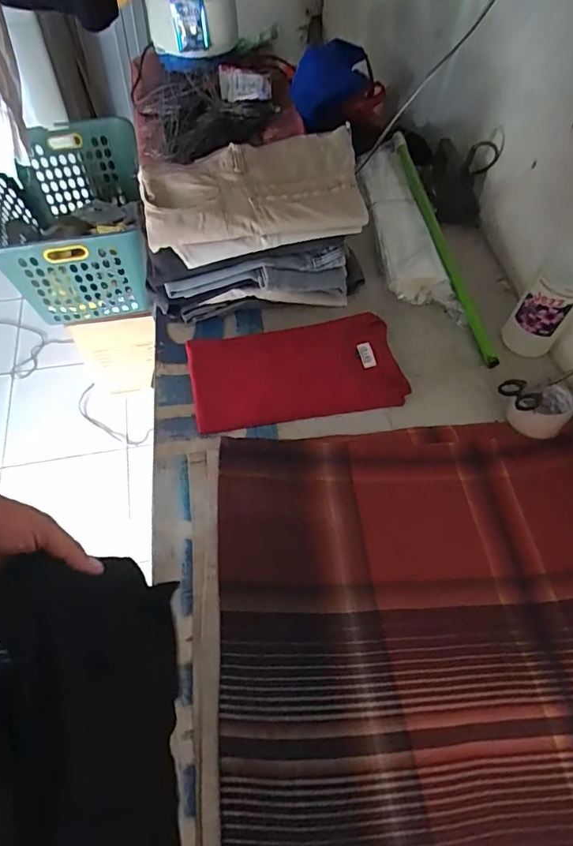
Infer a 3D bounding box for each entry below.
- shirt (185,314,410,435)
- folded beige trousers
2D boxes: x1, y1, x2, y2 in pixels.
[{"bbox_3d":[0.012,-0.090,0.812,0.328,0.028,0.190,-10,57,-8],"label":"shirt"},{"bbox_3d":[-0.054,-0.368,0.809,0.344,0.082,0.184,-9,57,-9],"label":"folded beige trousers"}]

